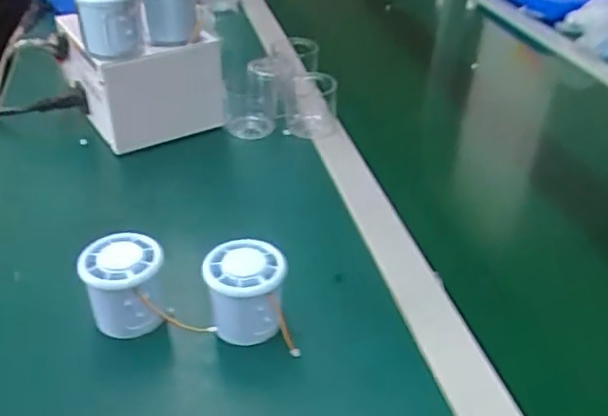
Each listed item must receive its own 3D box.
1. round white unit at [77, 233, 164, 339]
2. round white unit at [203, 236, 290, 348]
[{"bbox_3d":[-0.129,0.058,0.445,0.051,0.067,0.048,2,36,-1],"label":"round white unit"},{"bbox_3d":[-0.043,0.059,0.441,0.057,0.053,0.052,-3,36,-8],"label":"round white unit"}]

